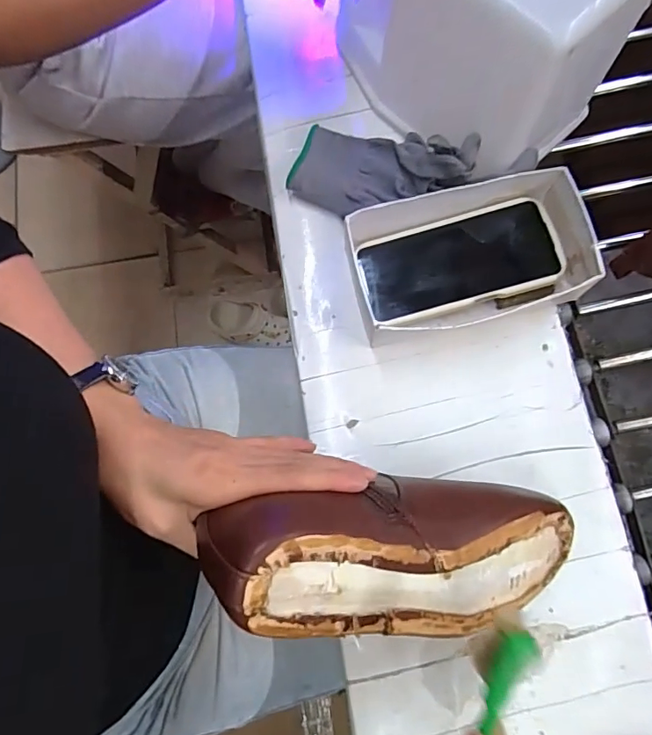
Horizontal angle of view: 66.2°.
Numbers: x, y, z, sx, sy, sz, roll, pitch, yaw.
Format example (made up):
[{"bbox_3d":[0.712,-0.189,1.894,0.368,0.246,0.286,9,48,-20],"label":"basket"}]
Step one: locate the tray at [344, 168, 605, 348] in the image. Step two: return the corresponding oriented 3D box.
[{"bbox_3d":[0.121,-0.092,0.422,0.196,0.055,0.110,-13,75,-2],"label":"tray"}]

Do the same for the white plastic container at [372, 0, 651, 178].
[{"bbox_3d":[0.135,-0.269,0.400,0.129,0.149,0.158,-41,78,-9],"label":"white plastic container"}]

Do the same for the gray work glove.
[{"bbox_3d":[0.049,-0.176,0.441,0.161,0.040,0.090,4,74,19],"label":"gray work glove"}]

